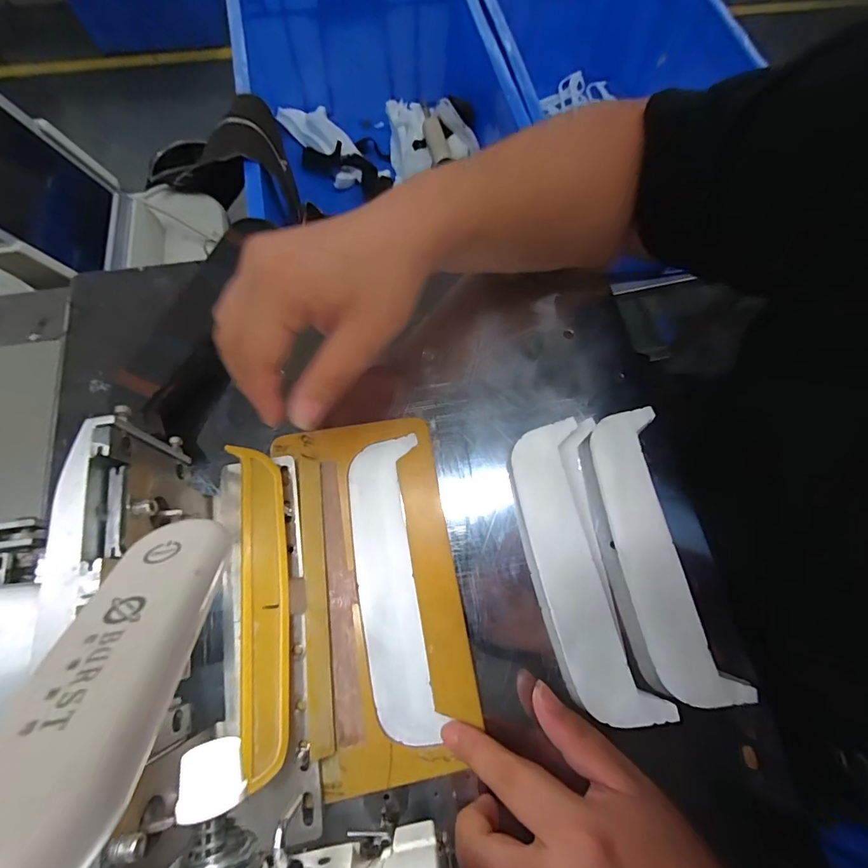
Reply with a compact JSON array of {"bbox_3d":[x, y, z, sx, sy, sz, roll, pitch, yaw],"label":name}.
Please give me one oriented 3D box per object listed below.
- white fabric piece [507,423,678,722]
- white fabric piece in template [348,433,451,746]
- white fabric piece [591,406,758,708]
[{"bbox_3d":[0.097,0.086,0.290,0.052,0.007,0.193,-11,71,-6],"label":"white fabric piece"},{"bbox_3d":[-0.028,0.097,0.291,0.048,0.006,0.191,-8,71,-5],"label":"white fabric piece in template"},{"bbox_3d":[0.151,0.076,0.293,0.053,0.006,0.192,-8,71,-5],"label":"white fabric piece"}]

